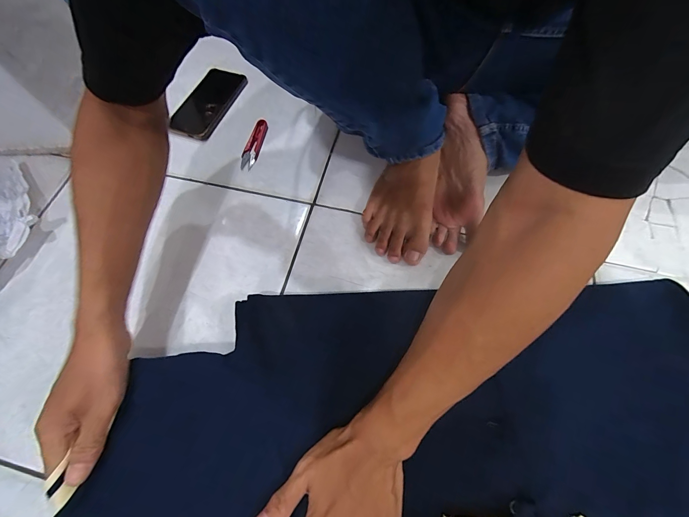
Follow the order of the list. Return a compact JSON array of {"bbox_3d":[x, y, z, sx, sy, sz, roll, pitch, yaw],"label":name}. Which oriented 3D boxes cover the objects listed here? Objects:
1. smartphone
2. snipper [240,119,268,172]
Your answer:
[{"bbox_3d":[-0.244,-0.283,0.565,0.075,0.008,0.173,22,67,-2],"label":"smartphone"},{"bbox_3d":[-0.152,-0.194,0.528,0.025,0.010,0.103,13,66,7],"label":"snipper"}]

